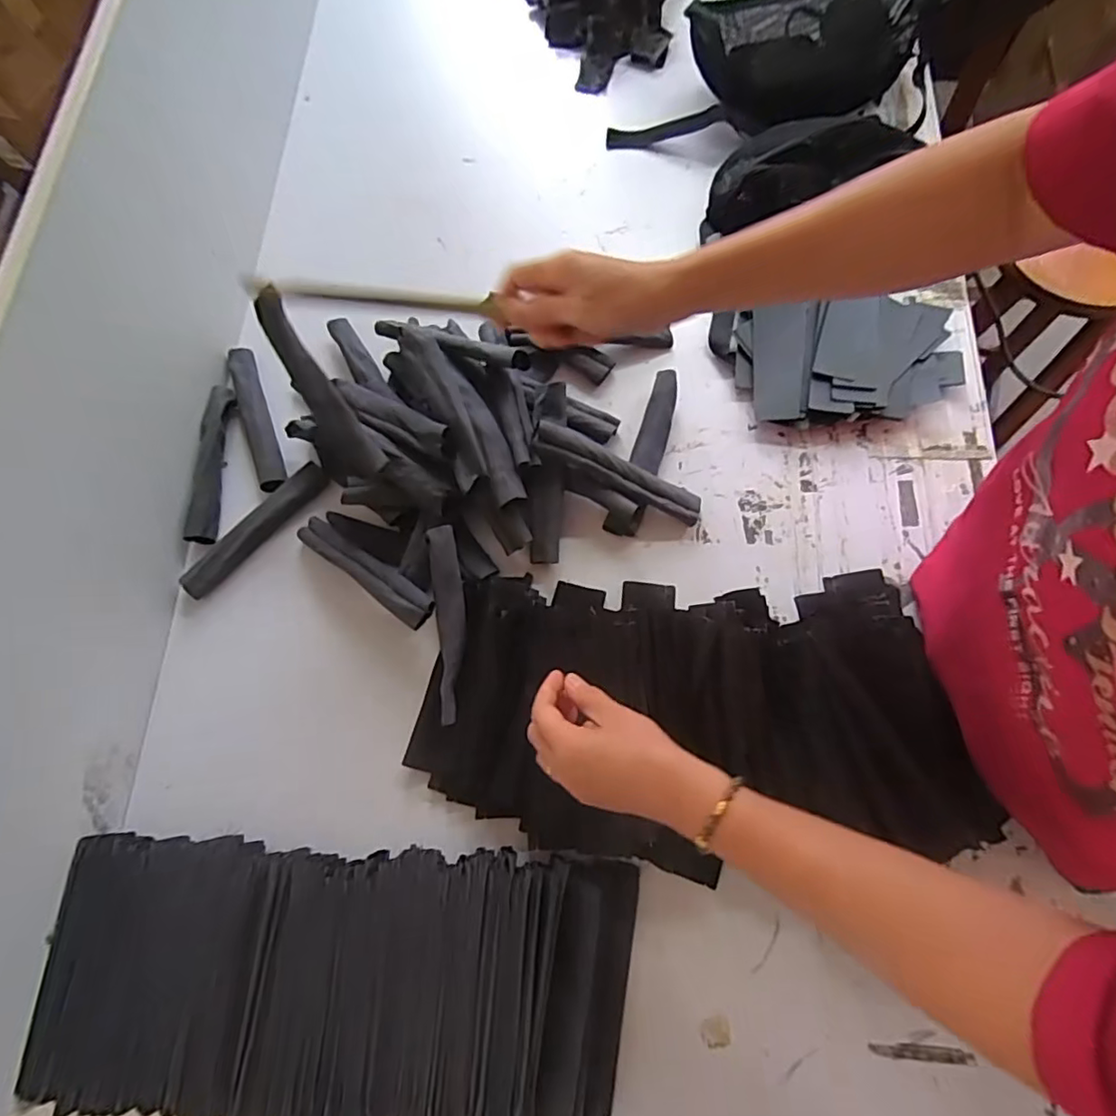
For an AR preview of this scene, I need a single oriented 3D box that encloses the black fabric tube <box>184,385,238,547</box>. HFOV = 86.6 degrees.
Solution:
[{"bbox_3d":[-0.393,-0.111,0.663,0.034,0.029,0.187,-2,74,3],"label":"black fabric tube"}]

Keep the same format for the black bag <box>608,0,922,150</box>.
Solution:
[{"bbox_3d":[0.256,-0.620,0.744,0.389,0.104,0.153,-17,73,-1],"label":"black bag"}]

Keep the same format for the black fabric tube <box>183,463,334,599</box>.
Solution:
[{"bbox_3d":[-0.329,-0.031,0.649,0.032,0.019,0.186,42,81,14],"label":"black fabric tube"}]

